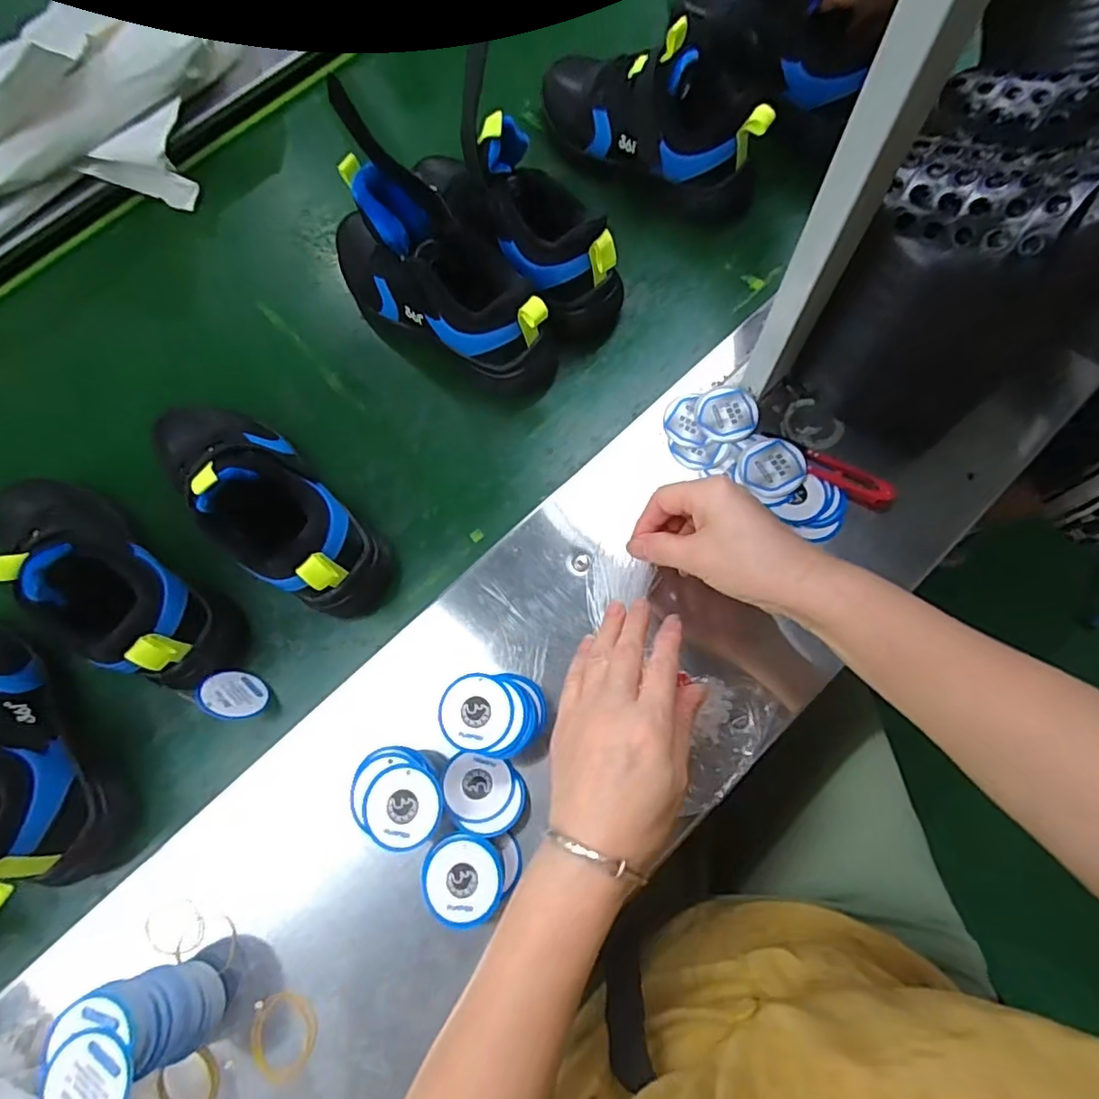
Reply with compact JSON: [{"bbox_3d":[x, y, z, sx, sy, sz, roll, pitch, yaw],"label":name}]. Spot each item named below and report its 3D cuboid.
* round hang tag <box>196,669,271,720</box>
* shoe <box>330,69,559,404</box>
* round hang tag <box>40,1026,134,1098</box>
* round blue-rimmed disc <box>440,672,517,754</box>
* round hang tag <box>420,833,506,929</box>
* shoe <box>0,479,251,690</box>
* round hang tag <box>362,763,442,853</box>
[{"bbox_3d":[-0.242,0.111,0.447,0.050,0.042,0.007,28,118,-17],"label":"round hang tag"},{"bbox_3d":[-0.095,-0.228,0.479,0.232,0.157,0.089,36,83,6],"label":"shoe"},{"bbox_3d":[-0.246,0.286,0.310,0.044,0.006,0.049,-10,72,-8],"label":"round hang tag"},{"bbox_3d":[-0.048,0.107,0.380,0.047,0.004,0.048,-1,74,4],"label":"round blue-rimmed disc"},{"bbox_3d":[-0.055,0.210,0.370,0.051,0.008,0.053,0,73,0],"label":"round hang tag"},{"bbox_3d":[-0.342,0.020,0.440,0.224,0.093,0.088,35,83,6],"label":"shoe"},{"bbox_3d":[-0.093,0.162,0.366,0.047,0.007,0.048,0,71,-1],"label":"round hang tag"}]

